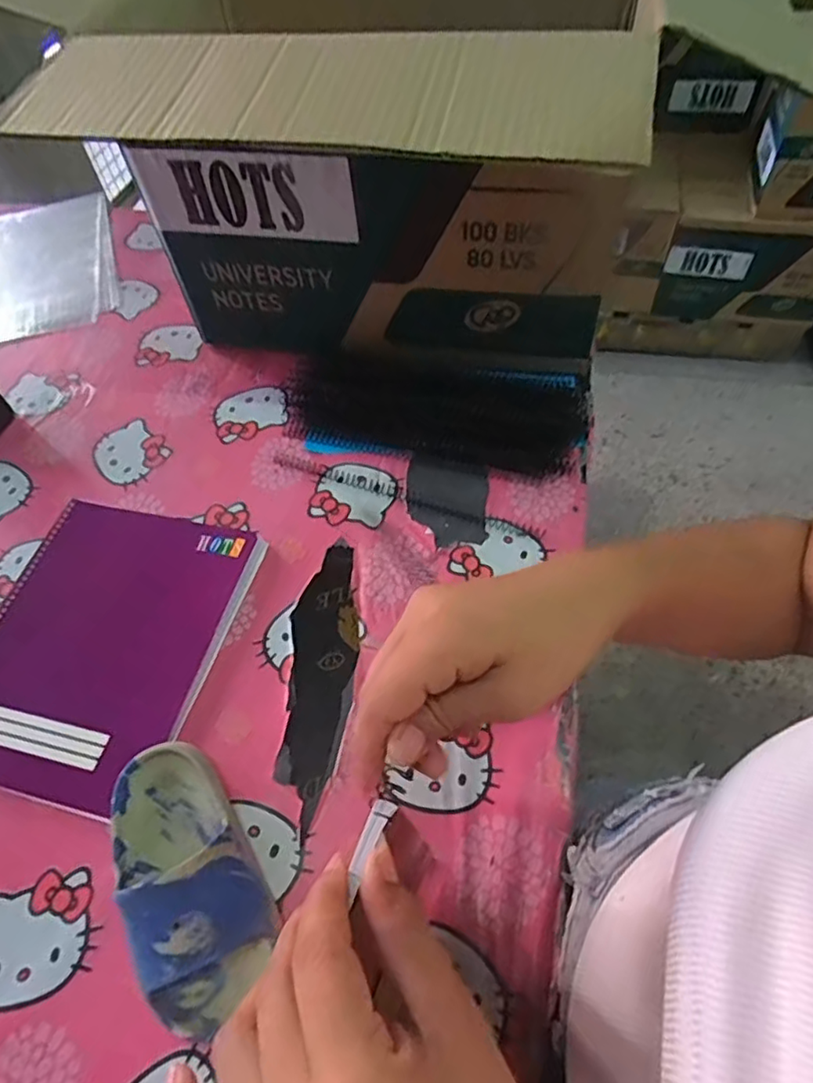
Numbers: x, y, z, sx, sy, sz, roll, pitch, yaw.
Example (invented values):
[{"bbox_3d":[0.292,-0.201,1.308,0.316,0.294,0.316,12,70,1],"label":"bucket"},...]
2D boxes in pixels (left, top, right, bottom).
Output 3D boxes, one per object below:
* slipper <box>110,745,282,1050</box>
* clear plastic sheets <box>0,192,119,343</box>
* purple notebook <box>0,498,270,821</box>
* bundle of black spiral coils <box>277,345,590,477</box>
[{"bbox_3d":[-0.142,0.210,0.389,0.078,0.060,0.162,-27,59,-12],"label":"slipper"},{"bbox_3d":[-0.534,-0.388,0.849,0.241,0.011,0.333,-16,56,-9],"label":"clear plastic sheets"},{"bbox_3d":[-0.259,0.081,0.510,0.205,0.015,0.245,10,59,11],"label":"purple notebook"},{"bbox_3d":[0.025,-0.145,0.607,0.300,0.054,0.136,8,58,10],"label":"bundle of black spiral coils"}]

